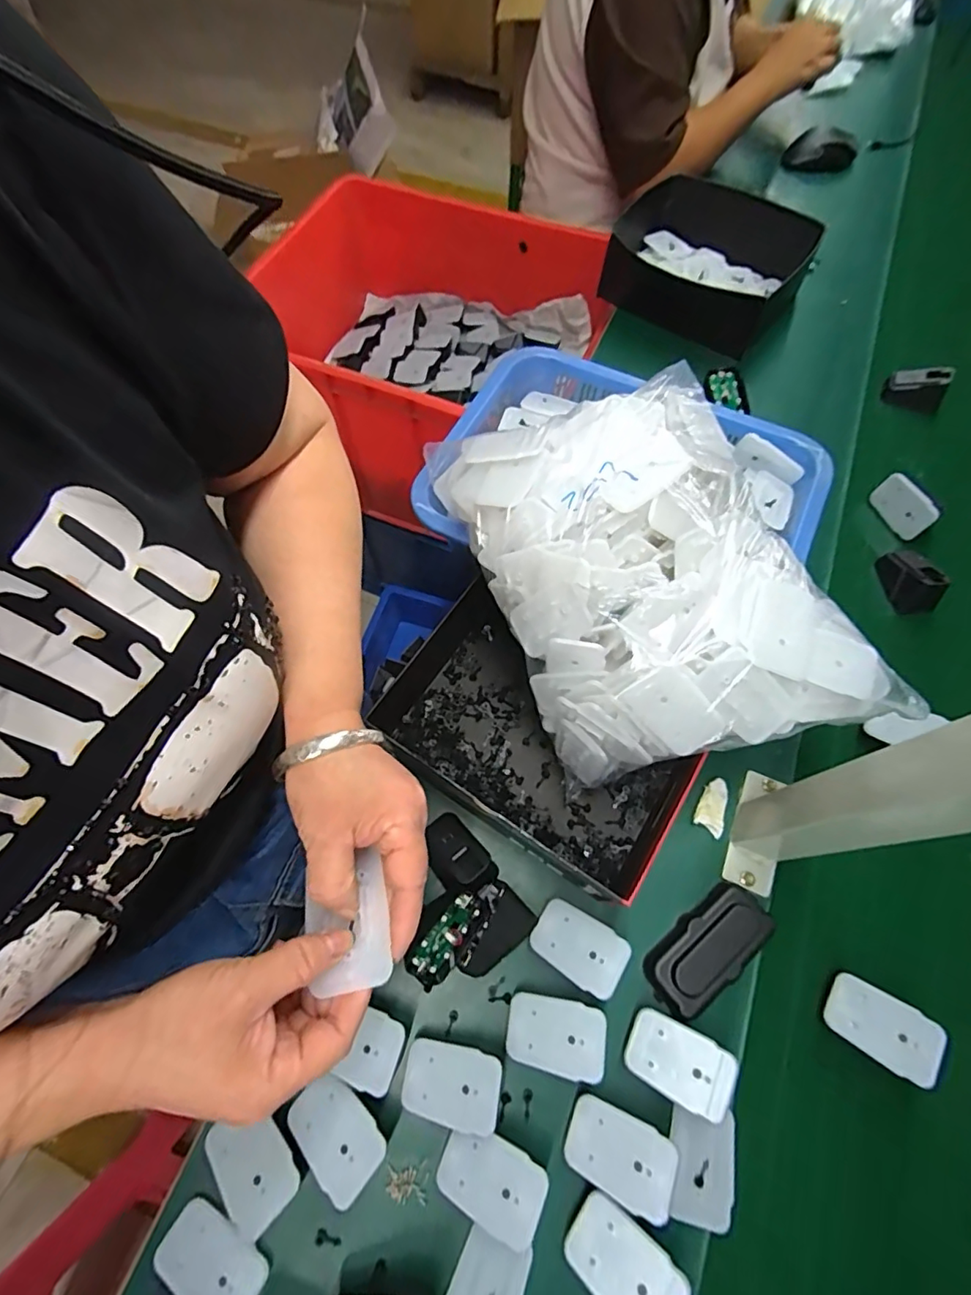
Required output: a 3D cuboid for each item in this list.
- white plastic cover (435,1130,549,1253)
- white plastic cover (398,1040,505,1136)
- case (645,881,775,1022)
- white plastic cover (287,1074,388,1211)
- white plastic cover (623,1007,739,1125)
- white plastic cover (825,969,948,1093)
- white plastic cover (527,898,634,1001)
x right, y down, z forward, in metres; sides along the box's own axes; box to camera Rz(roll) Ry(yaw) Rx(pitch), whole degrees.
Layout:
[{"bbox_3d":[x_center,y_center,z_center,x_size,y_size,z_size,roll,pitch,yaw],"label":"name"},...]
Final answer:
[{"bbox_3d":[0.003,0.353,0.362,0.069,0.004,0.046,13,66,24],"label":"white plastic cover"},{"bbox_3d":[-0.024,0.306,0.383,0.069,0.004,0.044,-1,57,18],"label":"white plastic cover"},{"bbox_3d":[0.176,0.238,0.436,0.106,0.026,0.048,-35,69,-16],"label":"case"},{"bbox_3d":[-0.101,0.329,0.369,0.065,0.004,0.043,35,66,30],"label":"white plastic cover"},{"bbox_3d":[0.137,0.294,0.388,0.070,0.006,0.044,16,60,27],"label":"white plastic cover"},{"bbox_3d":[0.292,0.279,0.402,0.070,0.004,0.045,23,68,31],"label":"white plastic cover"},{"bbox_3d":[0.071,0.228,0.418,0.069,0.004,0.045,23,66,28],"label":"white plastic cover"}]

